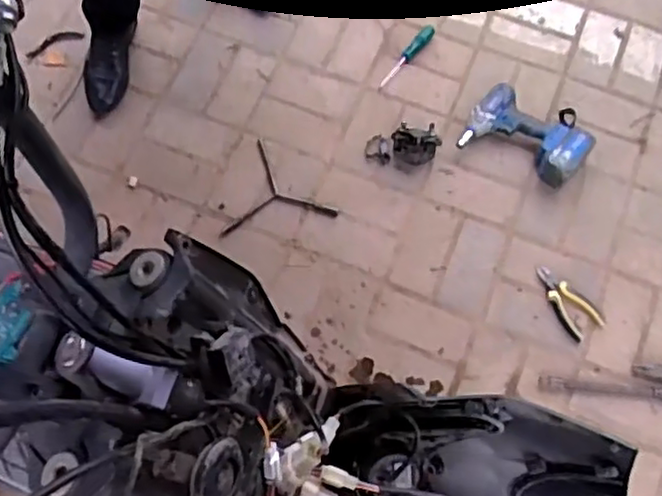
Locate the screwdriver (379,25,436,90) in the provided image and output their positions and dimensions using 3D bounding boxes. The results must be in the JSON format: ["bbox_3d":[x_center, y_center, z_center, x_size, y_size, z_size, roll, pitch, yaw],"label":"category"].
[{"bbox_3d":[0.169,-0.432,1.543,0.031,0.023,0.190,40,76,11],"label":"screwdriver"}]

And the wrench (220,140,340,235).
[{"bbox_3d":[-0.089,-0.099,1.421,0.211,0.009,0.222,19,73,5],"label":"wrench"}]

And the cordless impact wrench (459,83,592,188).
[{"bbox_3d":[0.428,-0.257,1.449,0.254,0.106,0.208,30,72,10],"label":"cordless impact wrench"}]

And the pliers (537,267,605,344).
[{"bbox_3d":[0.483,0.105,1.402,0.078,0.012,0.163,-32,73,-11],"label":"pliers"}]

